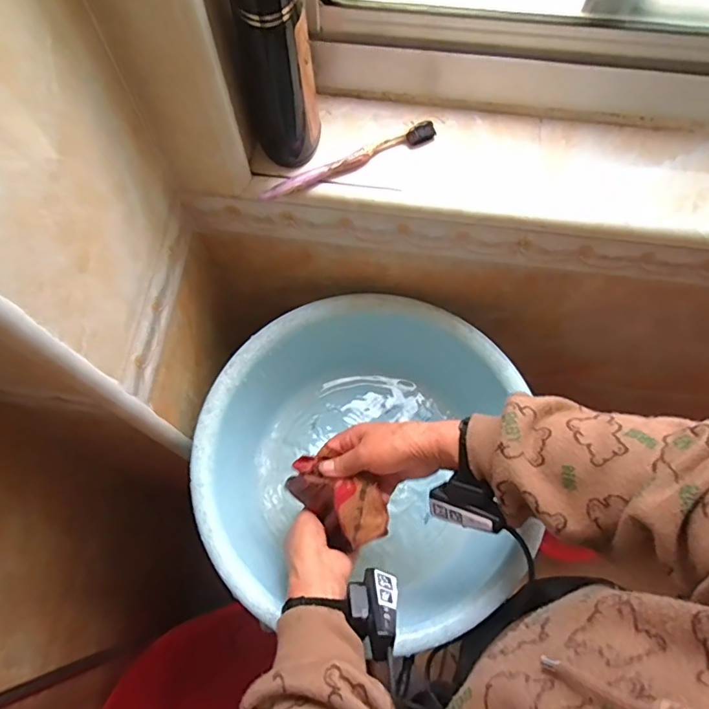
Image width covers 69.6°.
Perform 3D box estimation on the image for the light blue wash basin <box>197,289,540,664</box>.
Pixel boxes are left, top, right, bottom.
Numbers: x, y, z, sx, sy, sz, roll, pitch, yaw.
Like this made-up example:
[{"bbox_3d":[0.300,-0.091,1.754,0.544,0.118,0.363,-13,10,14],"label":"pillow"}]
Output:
[{"bbox_3d":[0.005,0.124,0.607,0.340,0.155,0.347,0,67,0],"label":"light blue wash basin"}]

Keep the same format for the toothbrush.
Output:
[{"bbox_3d":[-0.003,-0.183,0.484,0.178,0.011,0.017,-25,69,-10],"label":"toothbrush"}]

